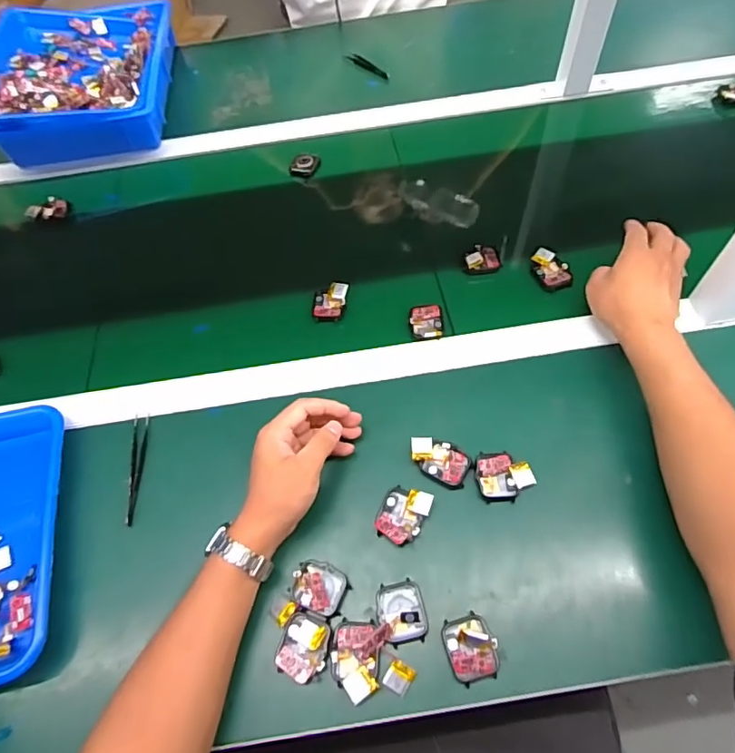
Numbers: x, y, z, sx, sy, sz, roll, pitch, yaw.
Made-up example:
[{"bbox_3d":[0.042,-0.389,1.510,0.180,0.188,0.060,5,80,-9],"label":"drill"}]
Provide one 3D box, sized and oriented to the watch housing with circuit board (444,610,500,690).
[{"bbox_3d":[0.083,0.216,0.410,0.038,0.017,0.047,-13,59,-5],"label":"watch housing with circuit board"}]

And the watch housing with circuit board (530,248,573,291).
[{"bbox_3d":[0.216,-0.128,0.606,0.037,0.016,0.055,-11,59,-4],"label":"watch housing with circuit board"}]

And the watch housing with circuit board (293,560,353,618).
[{"bbox_3d":[-0.042,0.183,0.446,0.046,0.007,0.040,24,63,16],"label":"watch housing with circuit board"}]

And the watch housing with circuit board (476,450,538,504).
[{"bbox_3d":[0.128,0.092,0.479,0.051,0.014,0.047,-1,59,2],"label":"watch housing with circuit board"}]

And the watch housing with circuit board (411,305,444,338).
[{"bbox_3d":[0.067,-0.062,0.577,0.036,0.011,0.048,1,59,4],"label":"watch housing with circuit board"}]

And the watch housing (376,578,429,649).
[{"bbox_3d":[0.029,0.197,0.431,0.038,0.008,0.047,-12,59,-4],"label":"watch housing"}]

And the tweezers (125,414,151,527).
[{"bbox_3d":[-0.230,0.091,0.514,0.015,0.004,0.112,3,60,-19],"label":"tweezers"}]

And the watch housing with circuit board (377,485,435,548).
[{"bbox_3d":[0.031,0.126,0.468,0.044,0.014,0.050,21,62,15],"label":"watch housing with circuit board"}]

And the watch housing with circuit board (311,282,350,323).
[{"bbox_3d":[-0.043,-0.087,0.600,0.040,0.009,0.044,0,77,7],"label":"watch housing with circuit board"}]

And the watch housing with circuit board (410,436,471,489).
[{"bbox_3d":[0.068,0.079,0.489,0.058,0.012,0.035,25,63,17],"label":"watch housing with circuit board"}]

